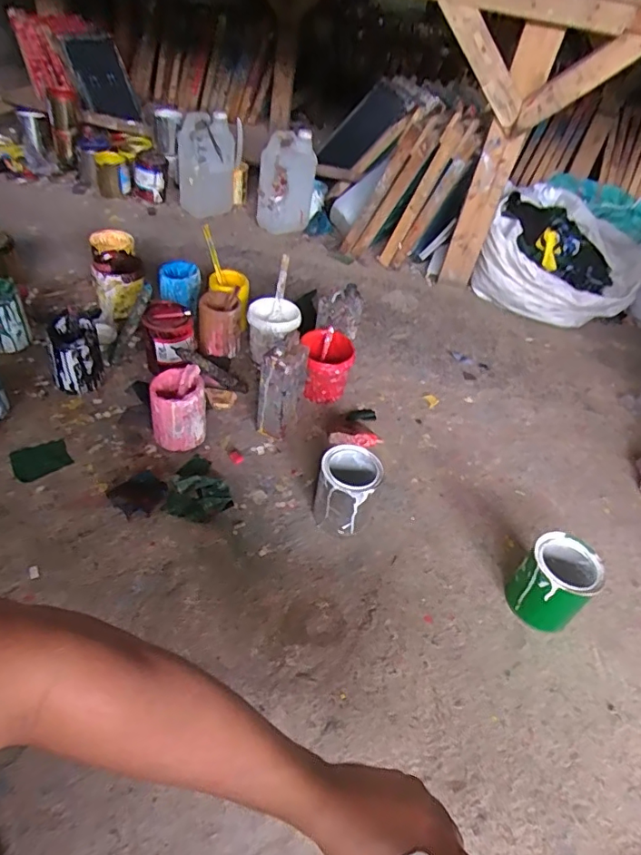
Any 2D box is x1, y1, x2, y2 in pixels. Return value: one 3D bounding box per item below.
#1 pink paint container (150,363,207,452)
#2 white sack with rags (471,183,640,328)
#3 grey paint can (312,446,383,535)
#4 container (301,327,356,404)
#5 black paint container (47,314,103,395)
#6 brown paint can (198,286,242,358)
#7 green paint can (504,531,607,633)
[{"bbox_3d":[-0.278,-0.037,1.007,0.102,0.126,0.096,-2,44,-15],"label":"pink paint container"},{"bbox_3d":[0.752,-0.518,1.613,0.464,0.299,0.304,35,47,24],"label":"white sack with rags"},{"bbox_3d":[0.046,0.115,0.927,0.106,0.130,0.106,6,42,-6],"label":"grey paint can"},{"bbox_3d":[0.011,-0.133,1.187,0.125,0.135,0.135,12,42,1],"label":"container"},{"bbox_3d":[-0.516,-0.148,1.084,0.099,0.145,0.100,-9,46,-21],"label":"black paint container"},{"bbox_3d":[-0.236,-0.241,1.202,0.098,0.122,0.109,0,43,-12],"label":"brown paint can"},{"bbox_3d":[0.383,0.260,0.842,0.119,0.128,0.107,-25,53,-33],"label":"green paint can"}]

